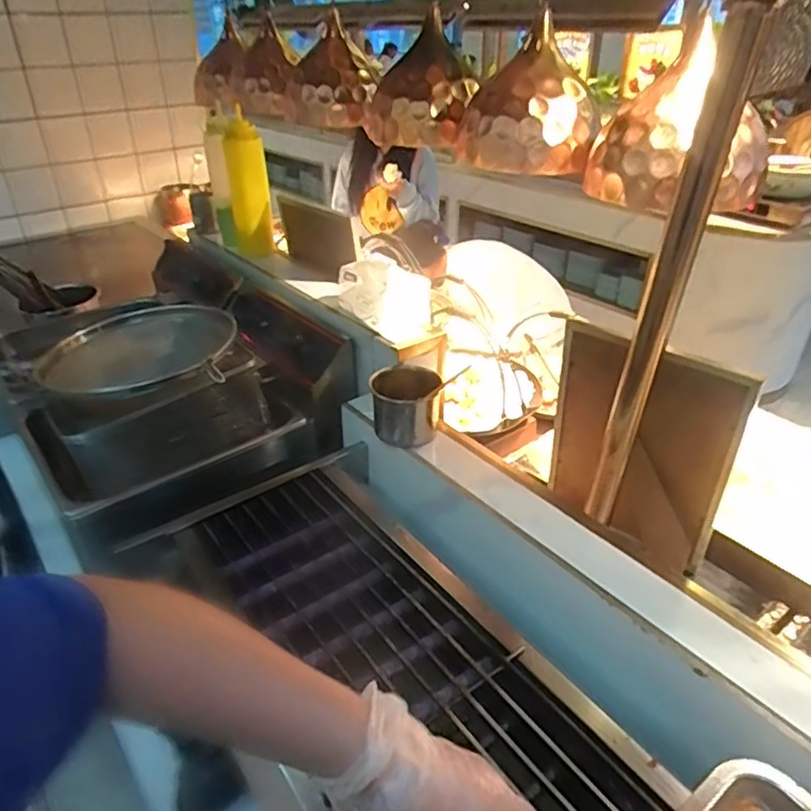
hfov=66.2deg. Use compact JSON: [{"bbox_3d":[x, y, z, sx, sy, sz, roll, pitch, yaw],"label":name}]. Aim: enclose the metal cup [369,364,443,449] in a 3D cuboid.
[{"bbox_3d":[0.000,0.000,0.831,0.087,0.086,0.087,0,32,0],"label":"metal cup"}]

